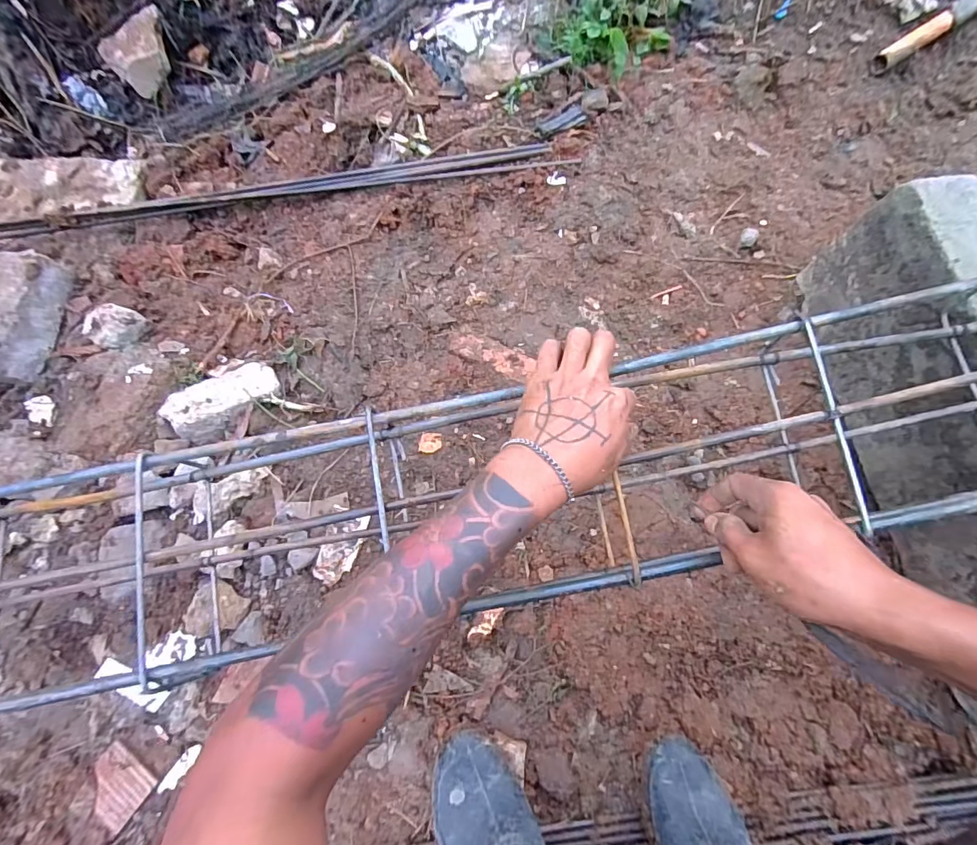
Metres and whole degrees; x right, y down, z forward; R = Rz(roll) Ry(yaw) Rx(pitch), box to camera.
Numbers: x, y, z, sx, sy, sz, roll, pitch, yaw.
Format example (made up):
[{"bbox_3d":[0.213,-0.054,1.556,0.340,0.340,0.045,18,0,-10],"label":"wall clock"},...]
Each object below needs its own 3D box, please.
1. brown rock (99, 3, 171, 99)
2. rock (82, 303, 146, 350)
[{"bbox_3d":[-0.665,-0.706,0.913,0.134,0.083,0.069,-35,74,-10],"label":"brown rock"},{"bbox_3d":[-0.597,-0.154,0.751,0.071,0.037,0.071,-1,72,4],"label":"rock"}]

